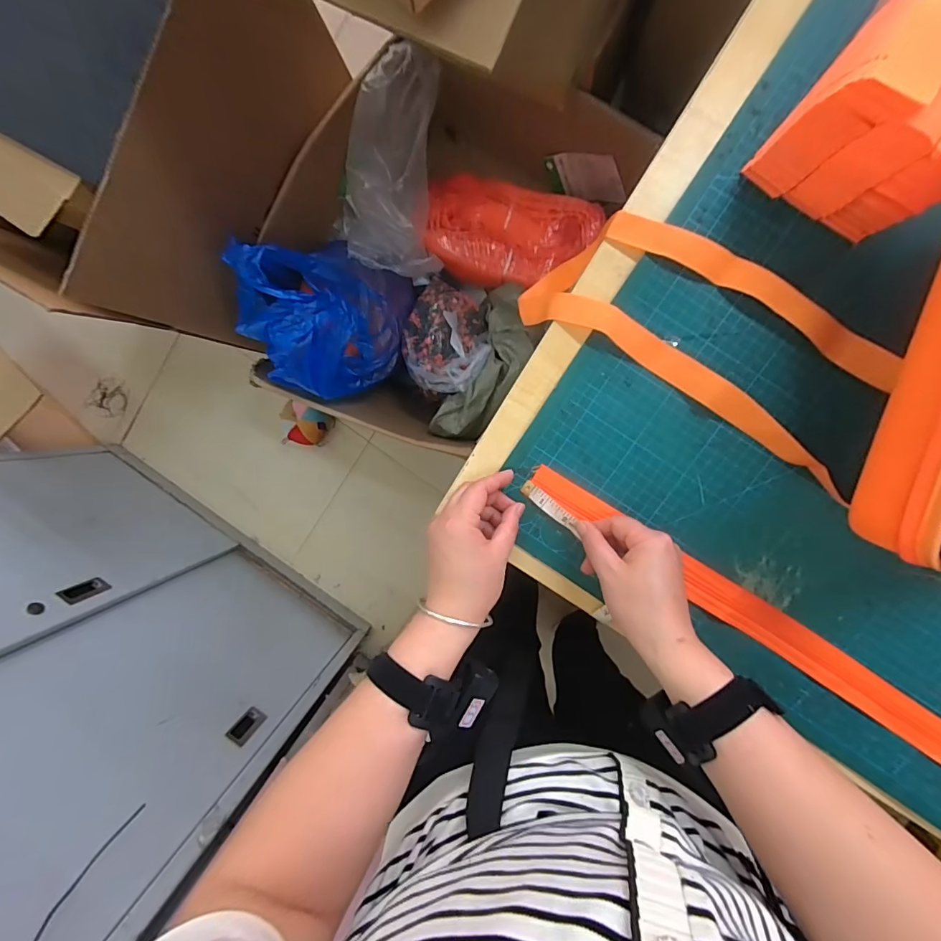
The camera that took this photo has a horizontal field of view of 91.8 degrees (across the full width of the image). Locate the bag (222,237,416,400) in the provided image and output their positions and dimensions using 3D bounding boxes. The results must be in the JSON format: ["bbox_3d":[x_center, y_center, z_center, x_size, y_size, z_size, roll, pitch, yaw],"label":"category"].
[{"bbox_3d":[-0.289,-0.293,0.867,0.252,0.255,0.291,24,99,3],"label":"bag"}]

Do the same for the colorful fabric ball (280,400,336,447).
[{"bbox_3d":[-0.420,-0.118,1.176,0.124,0.084,0.106,13,98,5],"label":"colorful fabric ball"}]

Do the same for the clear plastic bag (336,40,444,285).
[{"bbox_3d":[-0.147,-0.567,0.899,0.184,0.161,0.354,0,97,7],"label":"clear plastic bag"}]

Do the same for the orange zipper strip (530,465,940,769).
[{"bbox_3d":[0.344,0.194,0.394,0.677,0.012,0.036,34,99,2],"label":"orange zipper strip"}]

